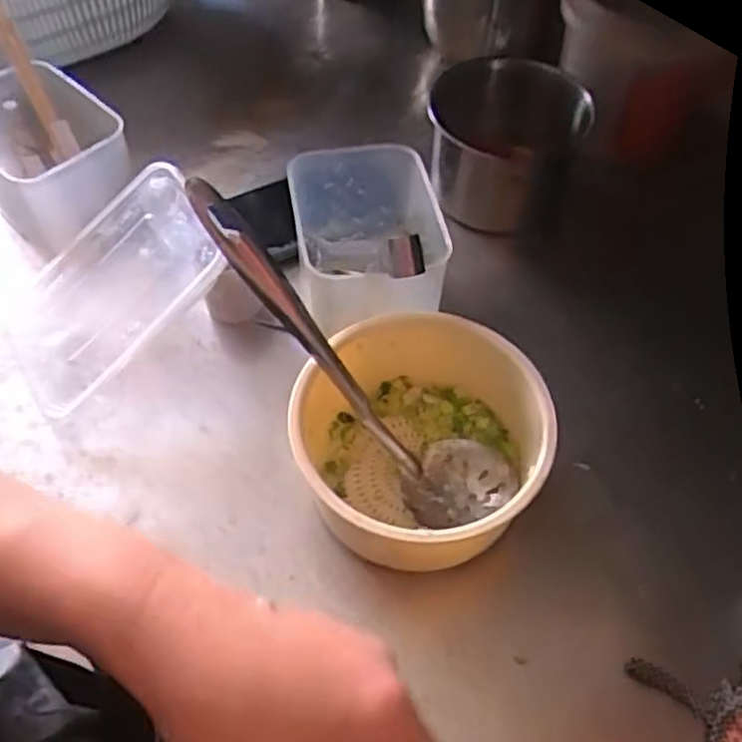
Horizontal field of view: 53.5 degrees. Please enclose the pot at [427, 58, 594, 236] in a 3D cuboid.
[{"bbox_3d":[0.102,-0.177,0.585,0.113,0.088,0.113,-5,56,-5],"label":"pot"}]

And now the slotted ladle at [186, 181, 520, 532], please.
[{"bbox_3d":[-0.019,-0.005,0.428,0.252,0.052,0.057,48,62,-14],"label":"slotted ladle"}]

